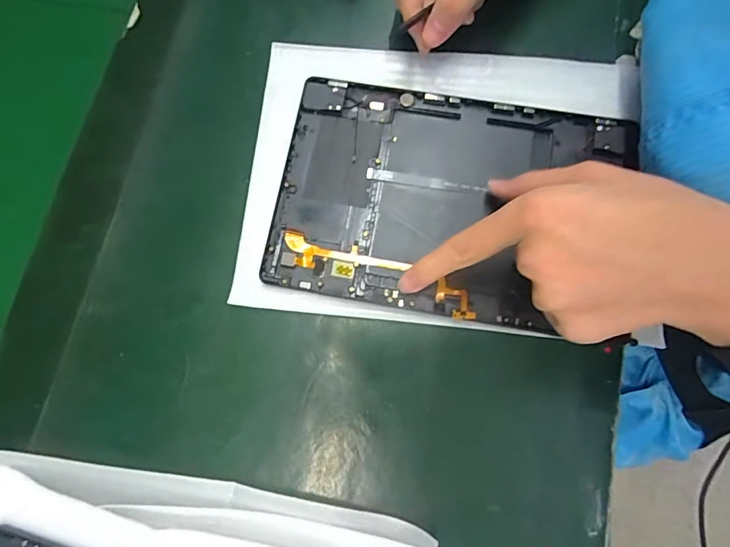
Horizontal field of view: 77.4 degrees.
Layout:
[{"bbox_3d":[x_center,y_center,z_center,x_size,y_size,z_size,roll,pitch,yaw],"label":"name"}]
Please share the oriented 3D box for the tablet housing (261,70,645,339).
[{"bbox_3d":[0.053,-0.052,0.309,0.224,0.011,0.158,9,76,3],"label":"tablet housing"}]

